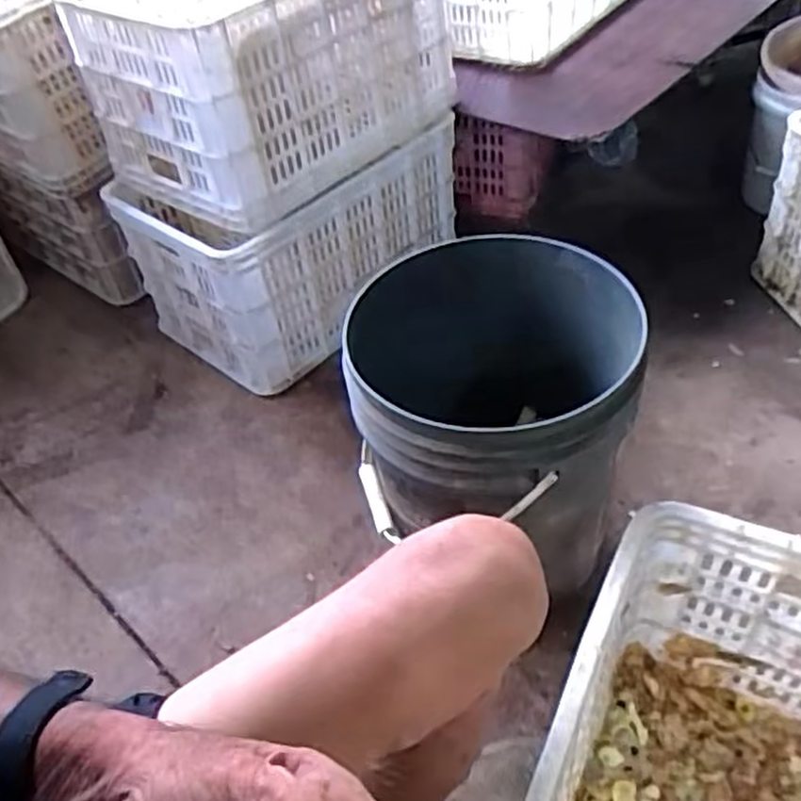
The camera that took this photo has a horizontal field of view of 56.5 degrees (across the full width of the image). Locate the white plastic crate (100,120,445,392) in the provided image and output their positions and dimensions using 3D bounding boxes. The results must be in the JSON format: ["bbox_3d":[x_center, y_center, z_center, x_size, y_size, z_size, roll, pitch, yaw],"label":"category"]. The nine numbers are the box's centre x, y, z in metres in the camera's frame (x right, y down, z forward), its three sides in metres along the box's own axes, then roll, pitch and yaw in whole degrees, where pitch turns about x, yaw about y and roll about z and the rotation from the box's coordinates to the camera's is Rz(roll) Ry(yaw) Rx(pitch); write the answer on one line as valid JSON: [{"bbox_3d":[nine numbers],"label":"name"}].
[{"bbox_3d":[-0.190,-0.307,1.346,0.347,0.277,0.490,29,56,30],"label":"white plastic crate"}]

